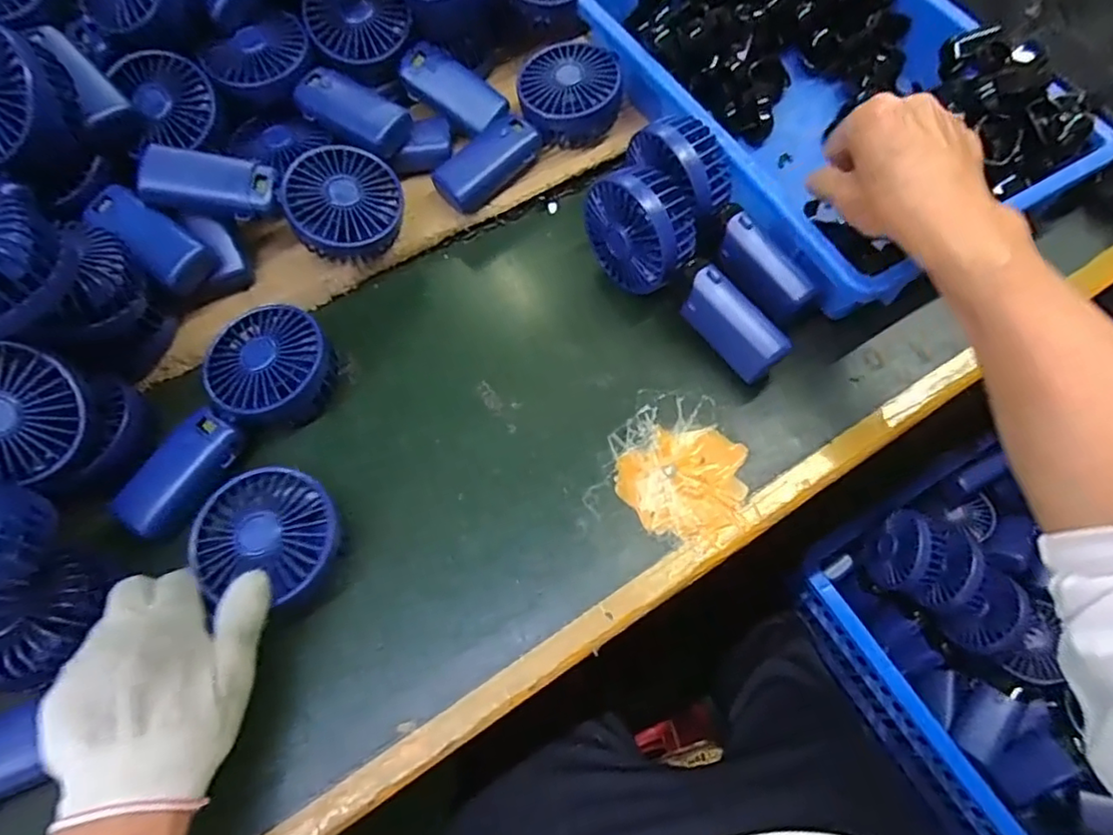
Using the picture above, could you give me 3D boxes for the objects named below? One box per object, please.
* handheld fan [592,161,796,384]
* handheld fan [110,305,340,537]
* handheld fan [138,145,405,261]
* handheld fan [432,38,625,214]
[{"bbox_3d":[0.099,-0.106,0.440,0.058,0.080,0.175,-38,80,-14],"label":"handheld fan"},{"bbox_3d":[-0.225,0.004,0.420,0.088,0.036,0.177,19,66,13],"label":"handheld fan"},{"bbox_3d":[-0.213,-0.165,0.463,0.182,0.054,0.085,5,63,-11],"label":"handheld fan"},{"bbox_3d":[-0.023,-0.243,0.502,0.180,0.048,0.076,-37,67,-14],"label":"handheld fan"}]

